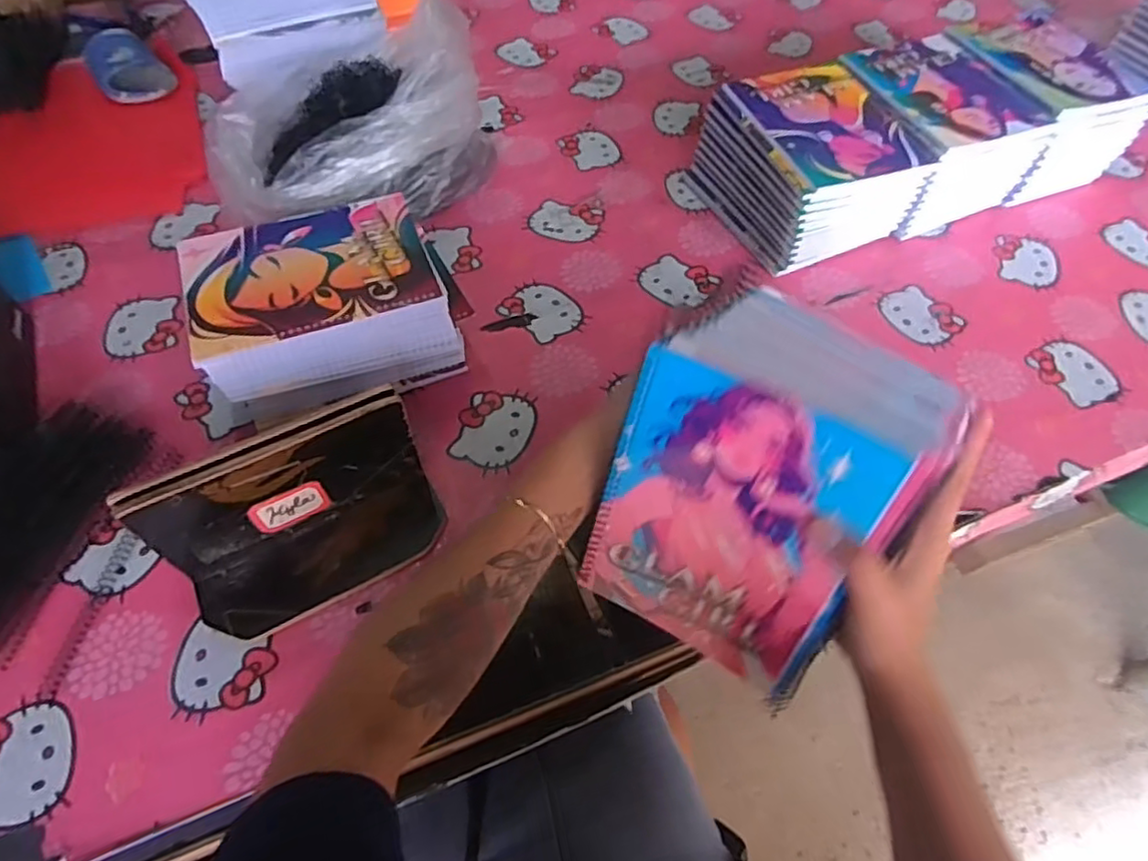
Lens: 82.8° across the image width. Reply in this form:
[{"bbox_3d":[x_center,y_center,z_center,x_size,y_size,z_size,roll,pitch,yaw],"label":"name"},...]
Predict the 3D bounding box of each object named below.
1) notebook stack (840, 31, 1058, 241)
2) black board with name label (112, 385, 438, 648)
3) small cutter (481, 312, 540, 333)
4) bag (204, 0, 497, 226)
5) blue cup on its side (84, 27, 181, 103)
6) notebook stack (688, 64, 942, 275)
[{"bbox_3d":[0.403,-0.343,0.763,0.170,0.119,0.197,-21,60,-14],"label":"notebook stack"},{"bbox_3d":[-0.205,0.064,0.483,0.198,0.119,0.082,-25,61,-16],"label":"black board with name label"},{"bbox_3d":[-0.065,-0.110,0.666,0.058,0.004,0.014,-18,59,-13],"label":"small cutter"},{"bbox_3d":[-0.251,-0.343,0.725,0.300,0.155,0.239,-23,60,-15],"label":"bag"},{"bbox_3d":[-0.591,-0.482,0.865,0.088,0.049,0.117,-33,63,-20],"label":"blue cup on its side"},{"bbox_3d":[0.258,-0.292,0.726,0.173,0.117,0.199,-23,60,-15],"label":"notebook stack"}]

